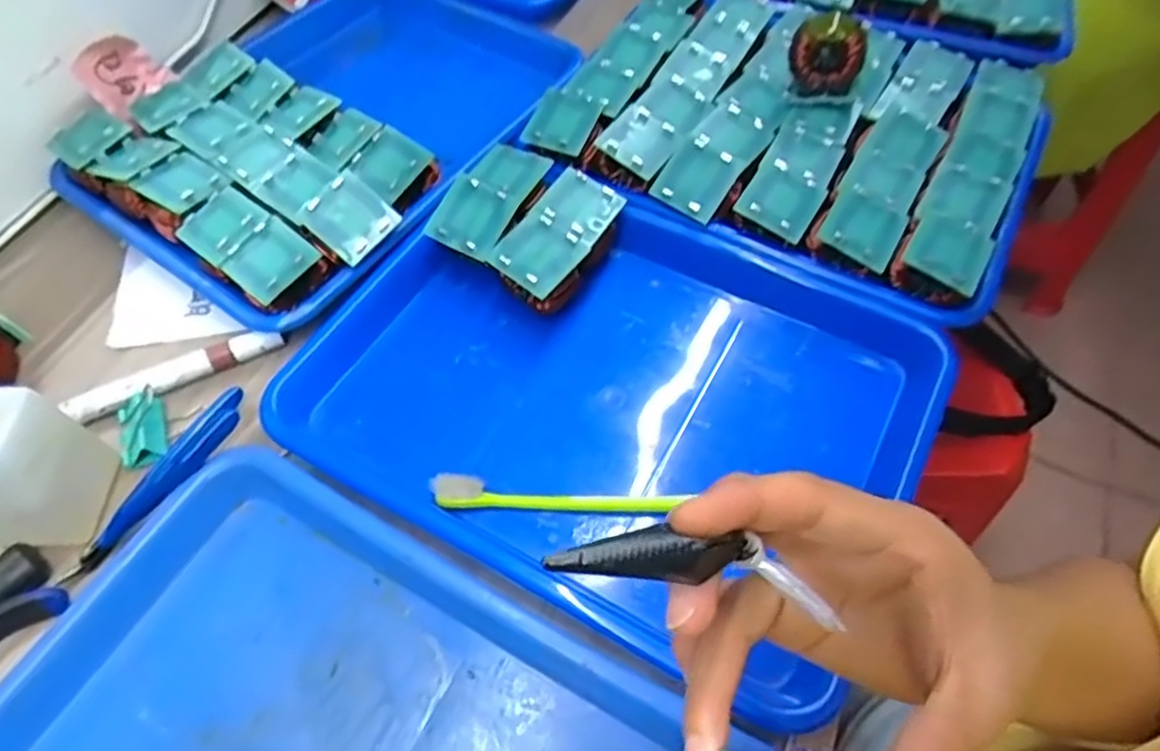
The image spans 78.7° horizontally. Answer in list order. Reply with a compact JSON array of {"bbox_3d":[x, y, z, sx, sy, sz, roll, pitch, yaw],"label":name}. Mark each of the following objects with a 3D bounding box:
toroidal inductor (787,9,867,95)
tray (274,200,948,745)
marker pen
[{"bbox_3d":[0.164,-0.214,0.470,0.047,0.042,0.027,19,59,12],"label":"toroidal inductor"},{"bbox_3d":[0.015,0.006,0.407,0.318,0.034,0.251,27,61,16],"label":"tray"},{"bbox_3d":[-0.236,-0.001,0.417,0.120,0.013,0.013,-22,60,-14],"label":"marker pen"}]

